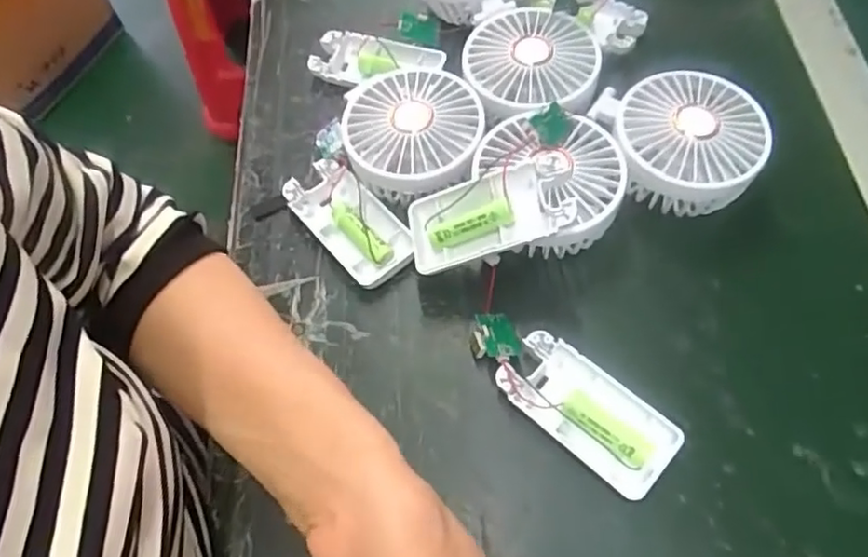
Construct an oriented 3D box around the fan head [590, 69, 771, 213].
[{"bbox_3d":[0.148,-0.079,0.386,0.085,0.047,0.082,-2,63,3],"label":"fan head"}]

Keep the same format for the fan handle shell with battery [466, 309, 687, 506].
[{"bbox_3d":[0.070,0.062,0.340,0.118,0.017,0.045,37,71,20],"label":"fan handle shell with battery"}]

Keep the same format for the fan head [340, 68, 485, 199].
[{"bbox_3d":[-0.013,-0.087,0.403,0.083,0.044,0.086,4,63,6],"label":"fan head"}]

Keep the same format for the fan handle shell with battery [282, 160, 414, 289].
[{"bbox_3d":[-0.052,-0.034,0.397,0.044,0.017,0.093,-39,67,-15],"label":"fan handle shell with battery"}]

